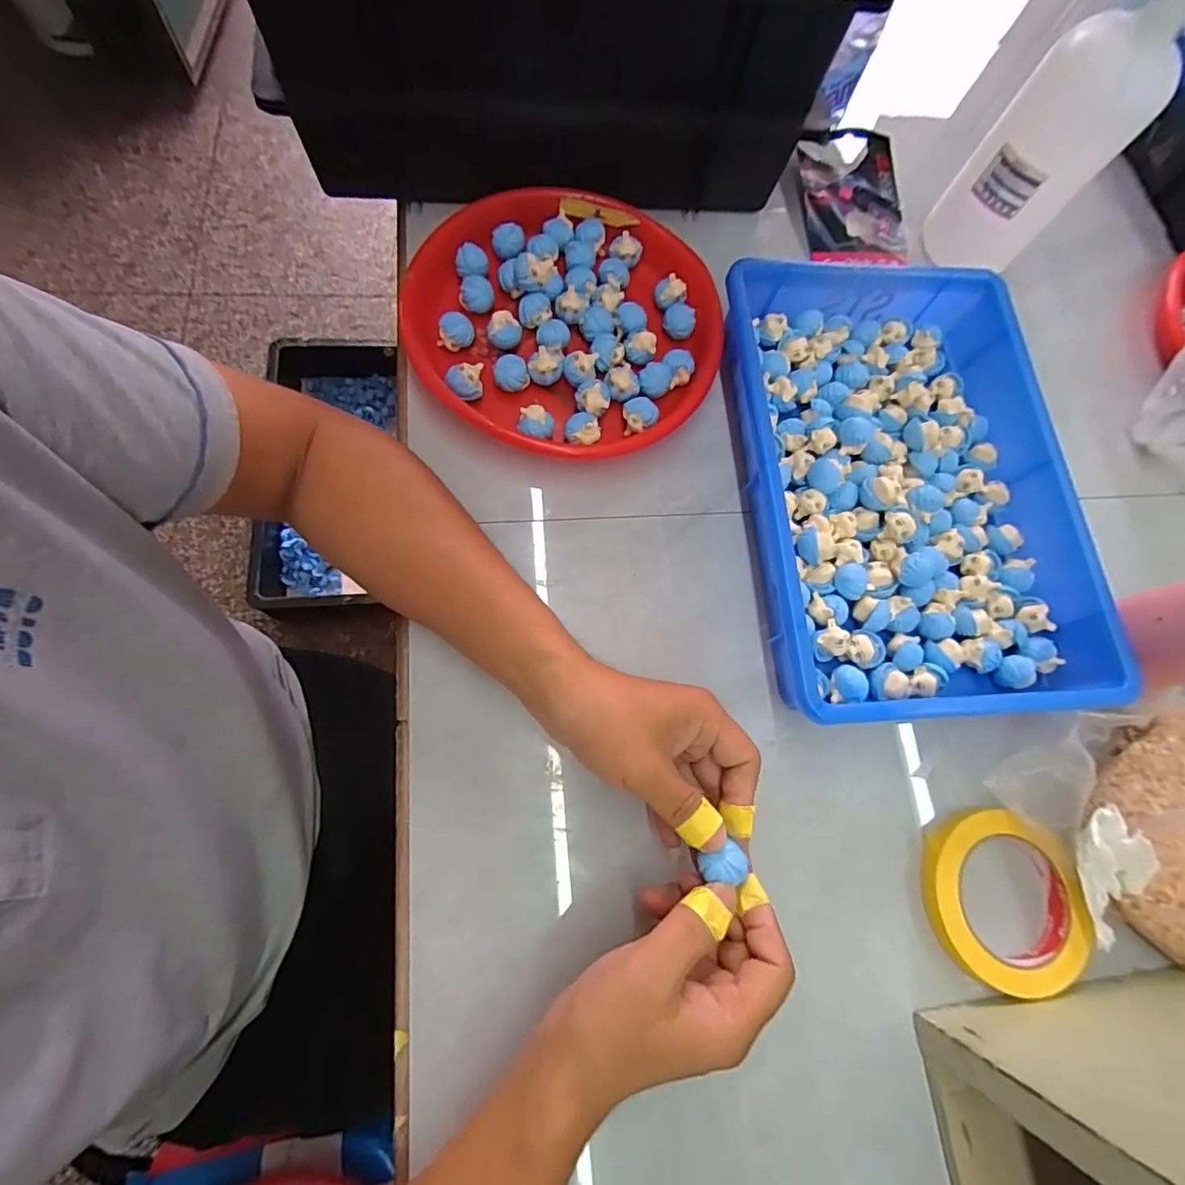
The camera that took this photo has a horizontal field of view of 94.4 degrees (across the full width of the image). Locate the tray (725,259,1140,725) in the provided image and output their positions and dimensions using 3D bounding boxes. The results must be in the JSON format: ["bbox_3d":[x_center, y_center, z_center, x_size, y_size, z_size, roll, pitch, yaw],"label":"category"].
[{"bbox_3d":[0.243,-0.090,0.432,0.245,0.051,0.369,-1,73,-7],"label":"tray"}]

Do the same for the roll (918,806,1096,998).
[{"bbox_3d":[0.277,0.207,0.368,0.097,0.022,0.110,-7,74,-9],"label":"roll"}]

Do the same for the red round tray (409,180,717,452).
[{"bbox_3d":[-0.018,-0.222,0.459,0.238,0.055,0.245,2,73,-6],"label":"red round tray"}]

